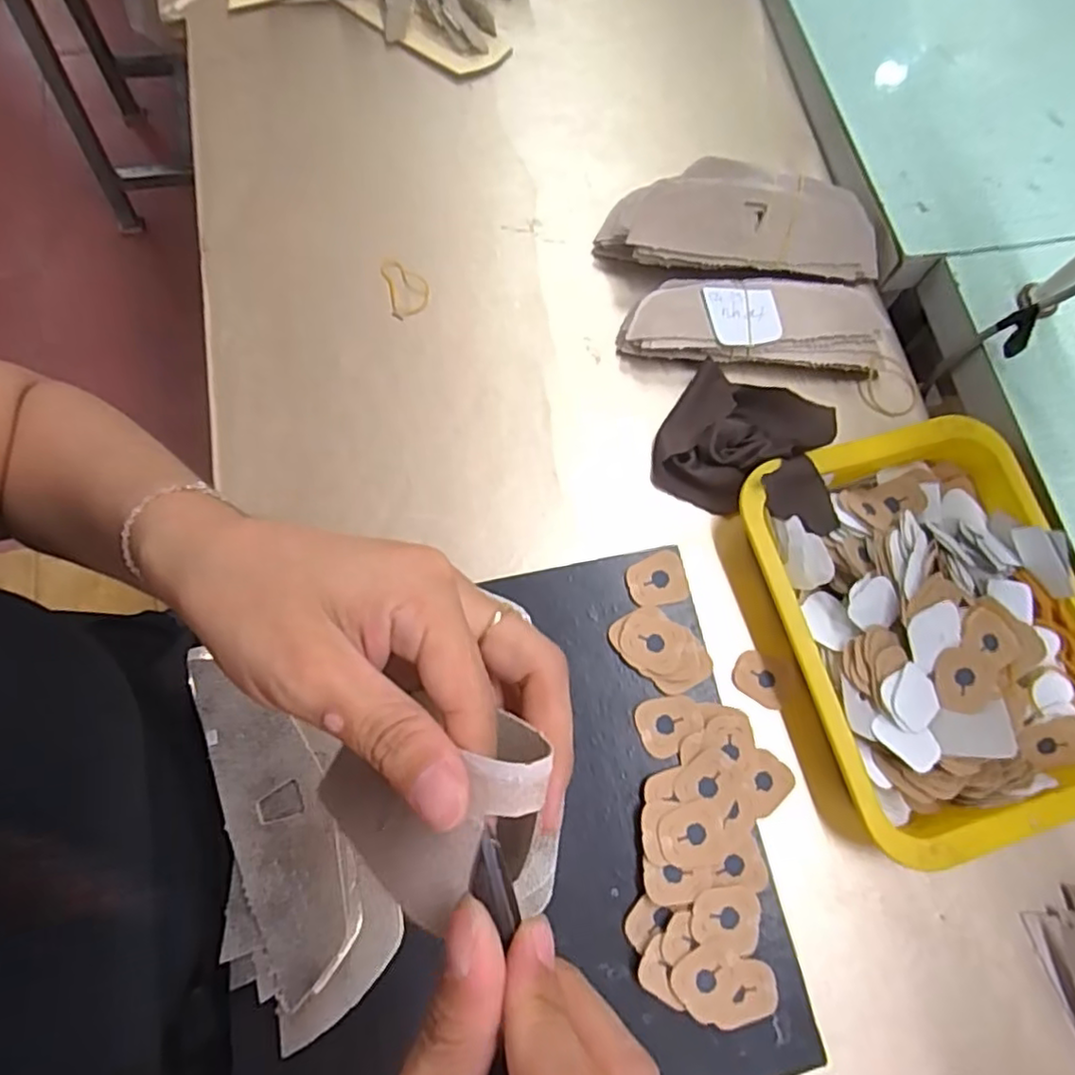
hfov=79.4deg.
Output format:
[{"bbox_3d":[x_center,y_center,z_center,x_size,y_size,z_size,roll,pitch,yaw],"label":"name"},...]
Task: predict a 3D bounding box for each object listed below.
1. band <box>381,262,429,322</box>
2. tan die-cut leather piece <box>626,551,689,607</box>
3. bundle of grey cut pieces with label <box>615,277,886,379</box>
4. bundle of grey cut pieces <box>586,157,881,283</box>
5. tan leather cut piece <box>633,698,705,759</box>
[{"bbox_3d":[-0.102,-0.195,0.504,0.031,0.004,0.055,-16,74,-5],"label":"band"},{"bbox_3d":[0.078,0.028,0.421,0.038,0.004,0.032,-13,74,-4],"label":"tan die-cut leather piece"},{"bbox_3d":[0.164,-0.166,0.490,0.196,0.023,0.071,2,74,1],"label":"bundle of grey cut pieces with label"},{"bbox_3d":[0.158,-0.237,0.496,0.214,0.058,0.063,3,73,-2],"label":"bundle of grey cut pieces"},{"bbox_3d":[0.081,0.115,0.393,0.039,0.004,0.033,-9,74,-3],"label":"tan leather cut piece"}]

